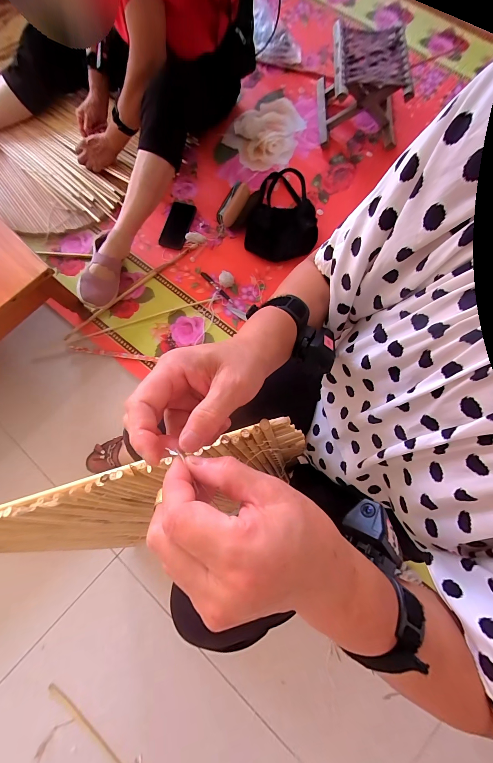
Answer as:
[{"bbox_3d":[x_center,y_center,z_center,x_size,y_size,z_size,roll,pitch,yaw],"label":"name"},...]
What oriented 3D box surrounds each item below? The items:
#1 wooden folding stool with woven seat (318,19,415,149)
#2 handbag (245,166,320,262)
[{"bbox_3d":[0.402,-1.017,0.974,0.288,0.170,0.345,9,79,1],"label":"wooden folding stool with woven seat"},{"bbox_3d":[0.108,-0.541,0.885,0.205,0.076,0.330,0,78,0],"label":"handbag"}]

